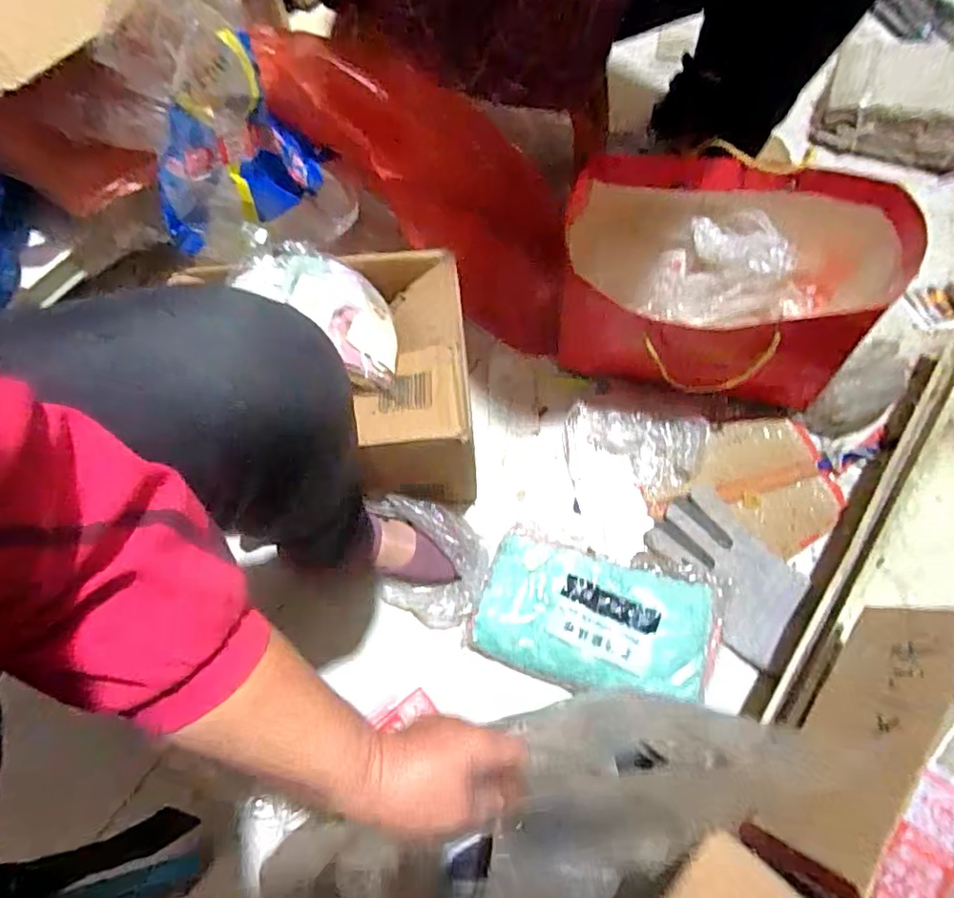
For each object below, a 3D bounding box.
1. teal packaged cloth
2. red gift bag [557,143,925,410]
[{"bbox_3d":[0.128,0.187,0.613,0.253,0.028,0.151,15,69,7],"label":"teal packaged cloth"},{"bbox_3d":[0.277,-0.186,0.659,0.337,0.206,0.235,1,68,2],"label":"red gift bag"}]

